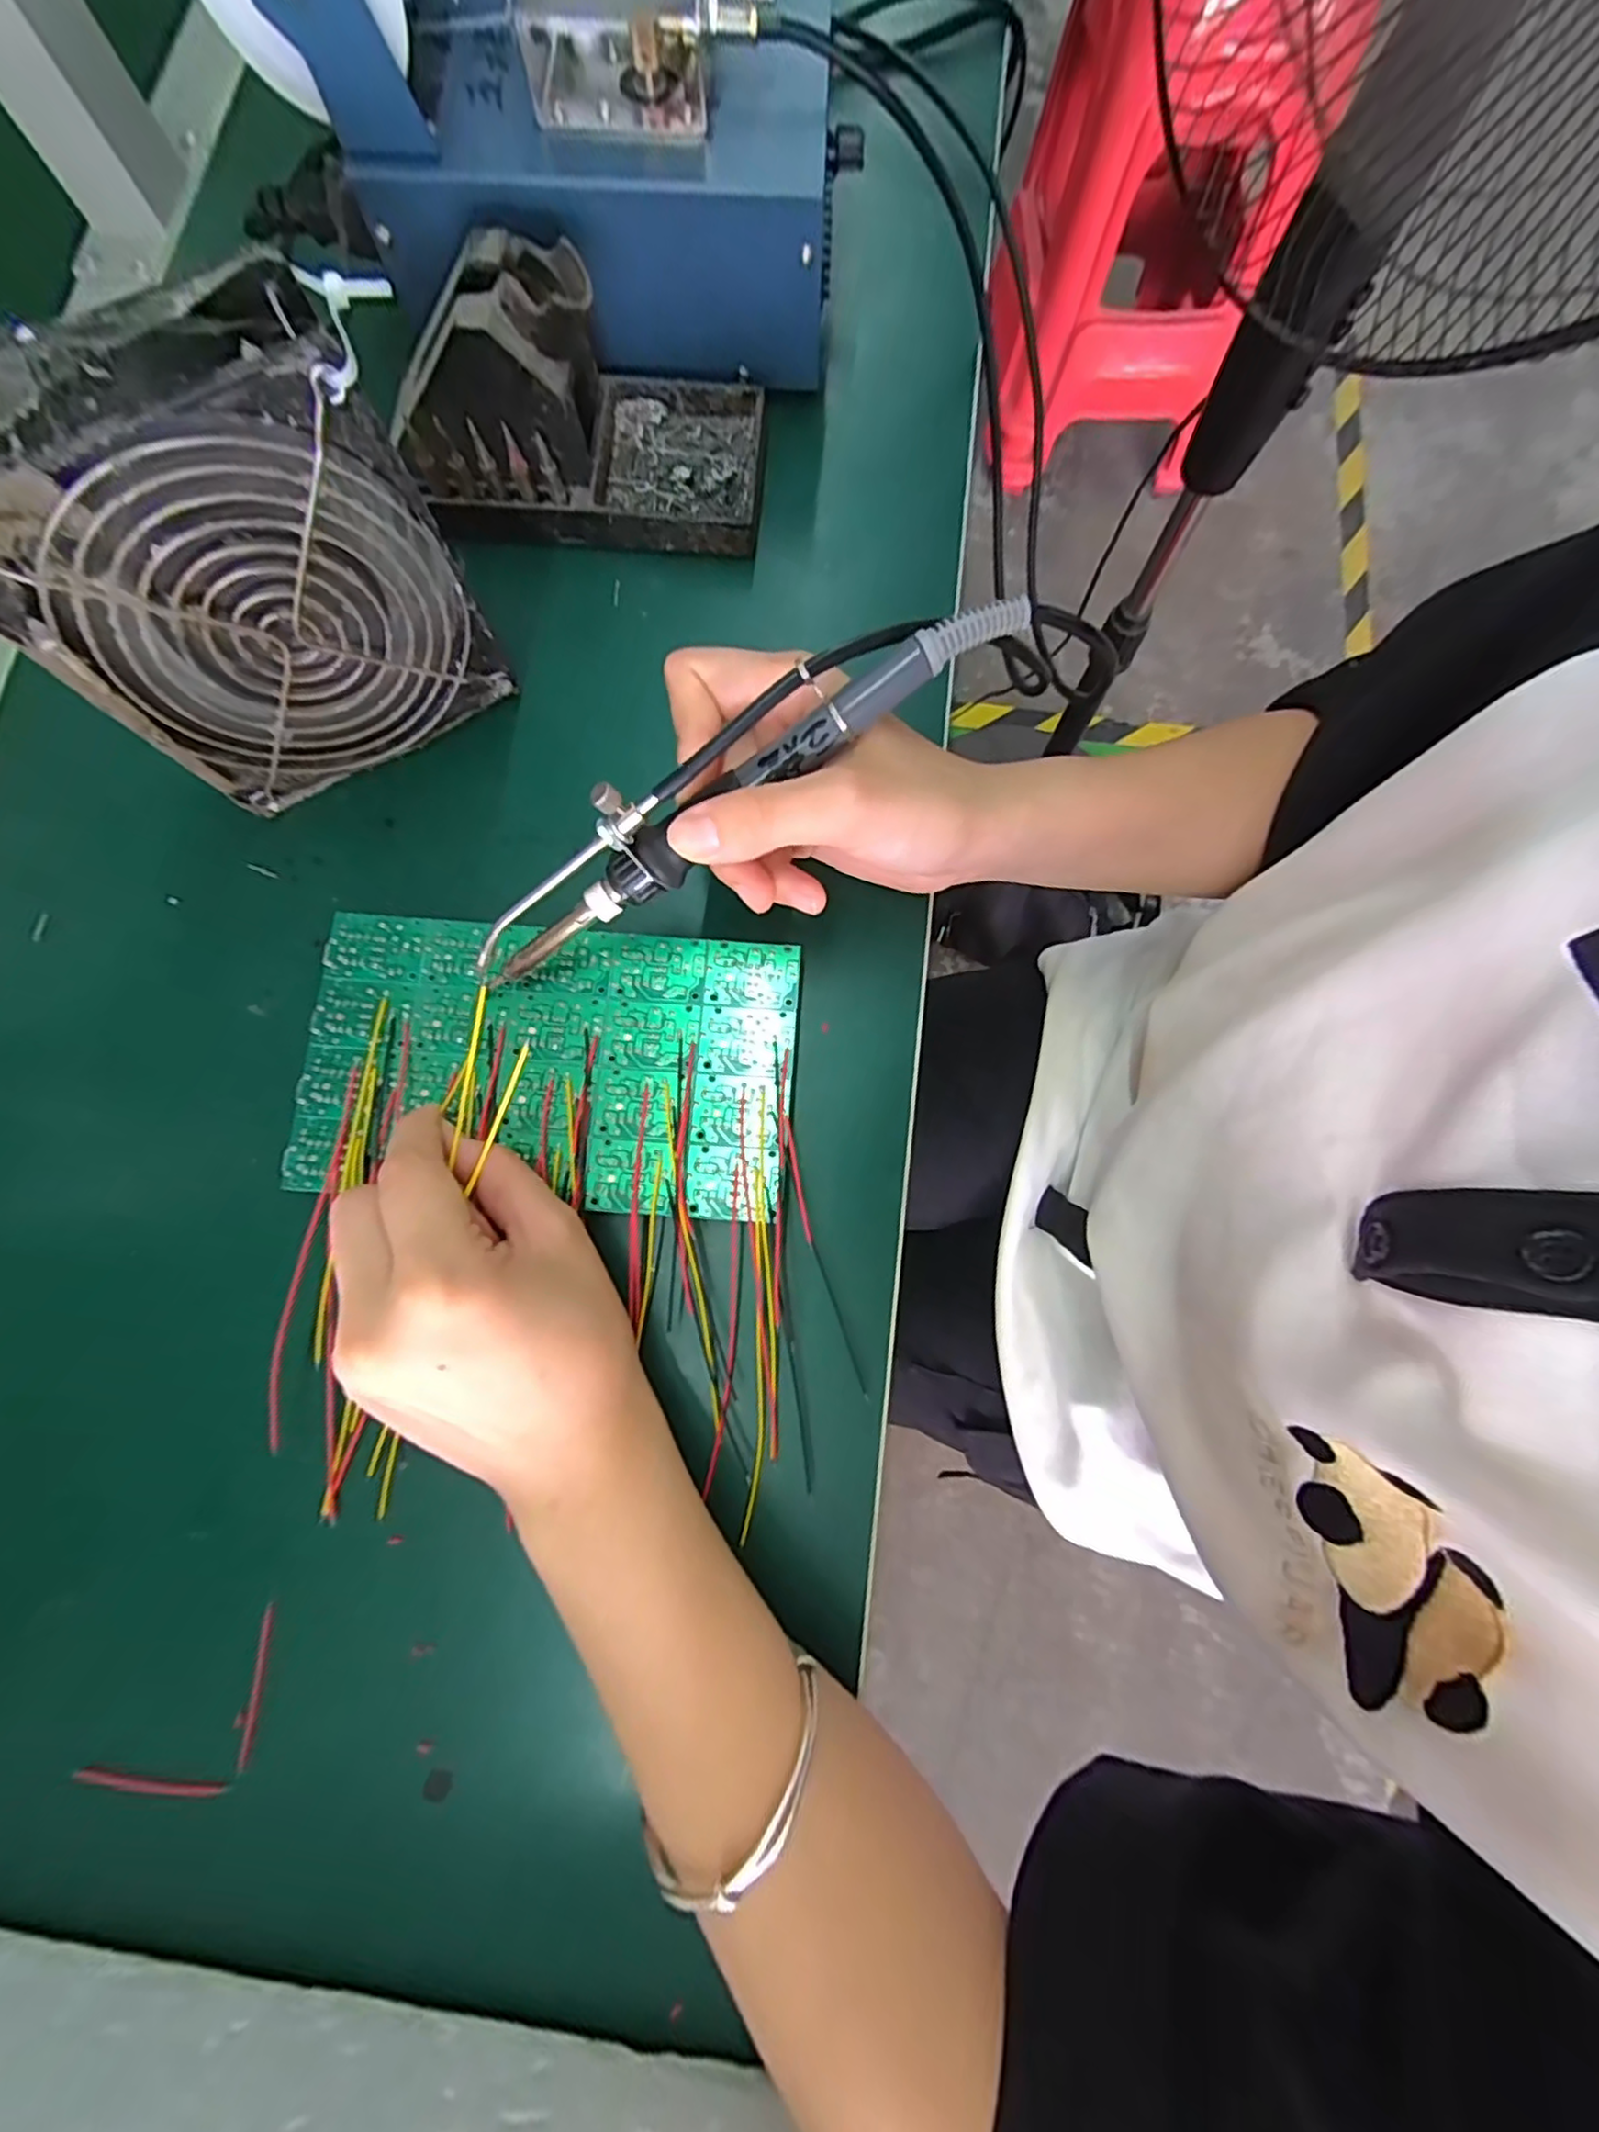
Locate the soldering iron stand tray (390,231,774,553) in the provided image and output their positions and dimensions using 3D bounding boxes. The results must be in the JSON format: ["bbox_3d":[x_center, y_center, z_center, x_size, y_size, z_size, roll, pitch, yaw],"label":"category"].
[{"bbox_3d":[-0.089,-0.275,0.275,0.143,0.070,0.079,3,79,0],"label":"soldering iron stand tray"}]

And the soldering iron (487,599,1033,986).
[{"bbox_3d":[-0.025,-0.085,0.207,0.198,0.035,0.021,-30,78,12],"label":"soldering iron"}]

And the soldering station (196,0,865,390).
[{"bbox_3d":[-0.085,-0.363,0.255,0.193,0.142,0.087,4,79,0],"label":"soldering station"}]

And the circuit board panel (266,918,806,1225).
[{"bbox_3d":[-0.090,-0.002,0.247,0.171,0.013,0.102,4,77,2],"label":"circuit board panel"}]

